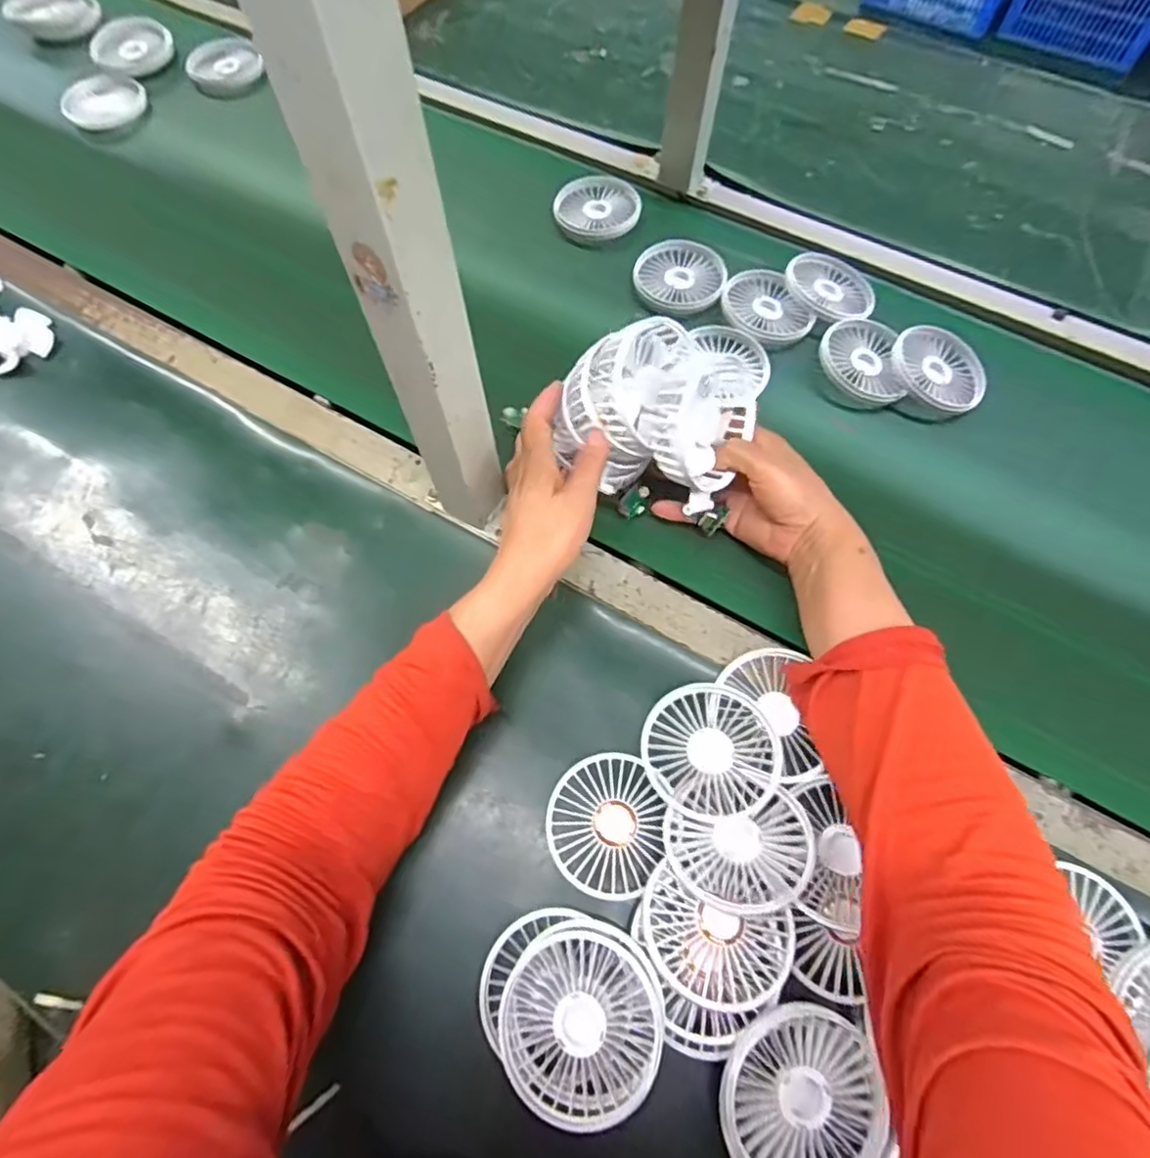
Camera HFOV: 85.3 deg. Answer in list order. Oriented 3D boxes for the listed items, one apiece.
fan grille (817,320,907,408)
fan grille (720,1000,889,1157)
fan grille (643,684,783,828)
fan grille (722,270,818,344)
[{"bbox_3d":[0.256,-0.192,0.561,0.068,0.019,0.079,-6,88,4],"label":"fan grille"},{"bbox_3d":[0.124,0.287,0.339,0.084,0.014,0.093,-6,65,-3],"label":"fan grille"},{"bbox_3d":[0.090,0.114,0.417,0.088,0.016,0.085,39,70,16],"label":"fan grille"},{"bbox_3d":[0.179,-0.254,0.585,0.069,0.011,0.087,-29,69,-13],"label":"fan grille"}]

